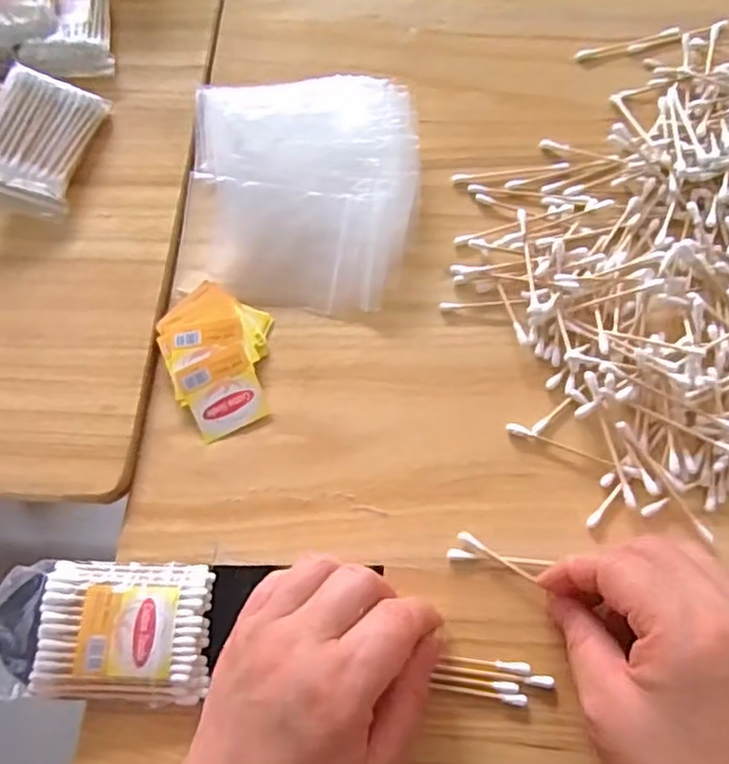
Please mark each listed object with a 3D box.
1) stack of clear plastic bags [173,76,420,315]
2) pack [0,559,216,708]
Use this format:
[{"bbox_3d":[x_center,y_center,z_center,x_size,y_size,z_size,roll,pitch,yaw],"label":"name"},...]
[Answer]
[{"bbox_3d":[-0.040,-0.119,0.395,0.138,0.027,0.153,1,69,2],"label":"stack of clear plastic bags"},{"bbox_3d":[-0.127,0.115,0.309,0.108,0.017,0.060,1,69,2],"label":"pack"}]

